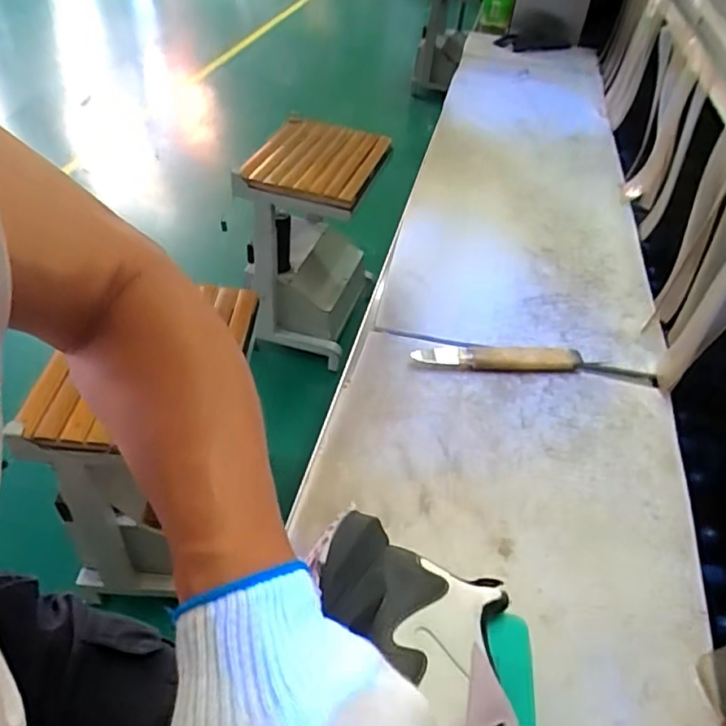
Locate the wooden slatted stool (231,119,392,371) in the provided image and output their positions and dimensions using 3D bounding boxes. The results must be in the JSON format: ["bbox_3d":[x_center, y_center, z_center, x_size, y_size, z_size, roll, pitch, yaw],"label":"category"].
[{"bbox_3d":[-0.123,-0.317,1.541,0.287,0.489,0.379,15,44,10],"label":"wooden slatted stool"}]

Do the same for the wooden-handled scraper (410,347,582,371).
[{"bbox_3d":[0.131,-0.005,0.577,0.161,0.014,0.027,2,43,-4],"label":"wooden-handled scraper"}]

